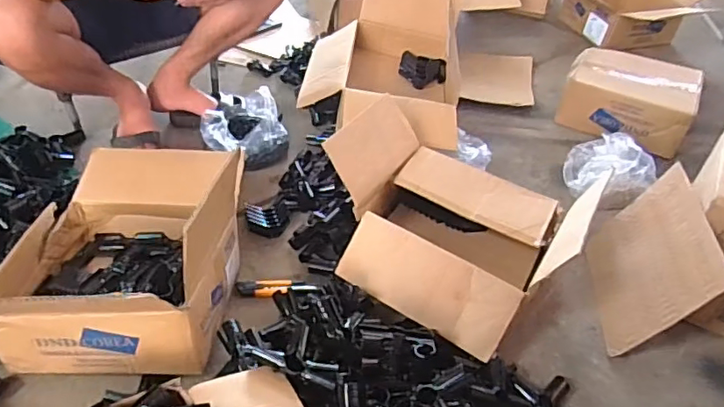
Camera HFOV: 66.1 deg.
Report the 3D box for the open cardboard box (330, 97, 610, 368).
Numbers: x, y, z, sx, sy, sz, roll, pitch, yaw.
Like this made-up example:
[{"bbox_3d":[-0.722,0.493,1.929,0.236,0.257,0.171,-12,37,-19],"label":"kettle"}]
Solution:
[{"bbox_3d":[0.156,0.041,1.053,0.445,0.246,0.376,25,46,20],"label":"open cardboard box"}]

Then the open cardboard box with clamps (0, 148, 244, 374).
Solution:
[{"bbox_3d":[-0.402,0.044,0.940,0.357,0.233,0.405,5,42,-1],"label":"open cardboard box with clamps"}]

